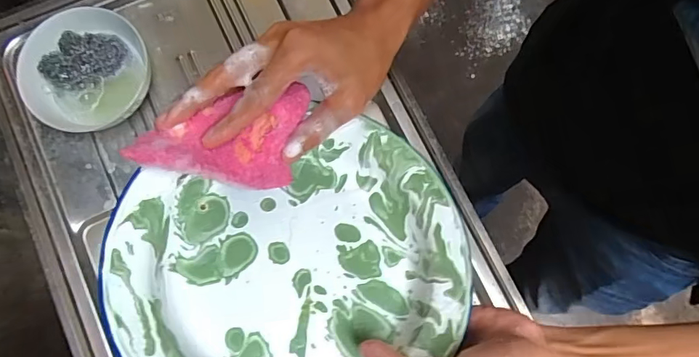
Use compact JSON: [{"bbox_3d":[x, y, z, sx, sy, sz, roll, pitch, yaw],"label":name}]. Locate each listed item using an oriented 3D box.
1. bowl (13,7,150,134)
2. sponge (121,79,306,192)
[{"bbox_3d":[-0.306,-0.125,0.531,0.140,0.053,0.120,-39,82,-8],"label":"bowl"},{"bbox_3d":[-0.076,-0.022,0.286,0.113,0.014,0.062,-11,86,-27],"label":"sponge"}]

